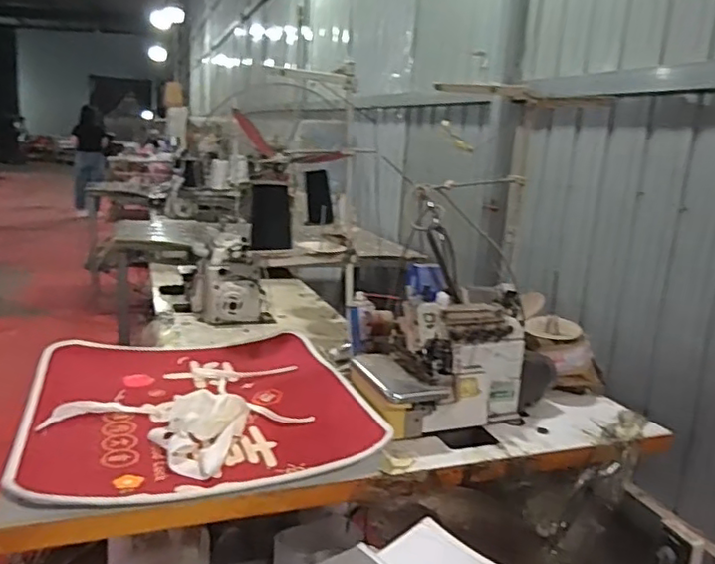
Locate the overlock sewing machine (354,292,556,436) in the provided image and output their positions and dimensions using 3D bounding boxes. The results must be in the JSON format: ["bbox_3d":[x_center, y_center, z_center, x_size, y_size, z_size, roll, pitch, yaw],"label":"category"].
[{"bbox_3d":[0.186,0.150,1.231,0.422,0.228,0.219,-5,16,-33],"label":"overlock sewing machine"}]

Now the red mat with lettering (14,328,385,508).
[{"bbox_3d":[-0.304,0.209,1.134,0.567,0.057,0.600,-2,14,-23],"label":"red mat with lettering"}]

